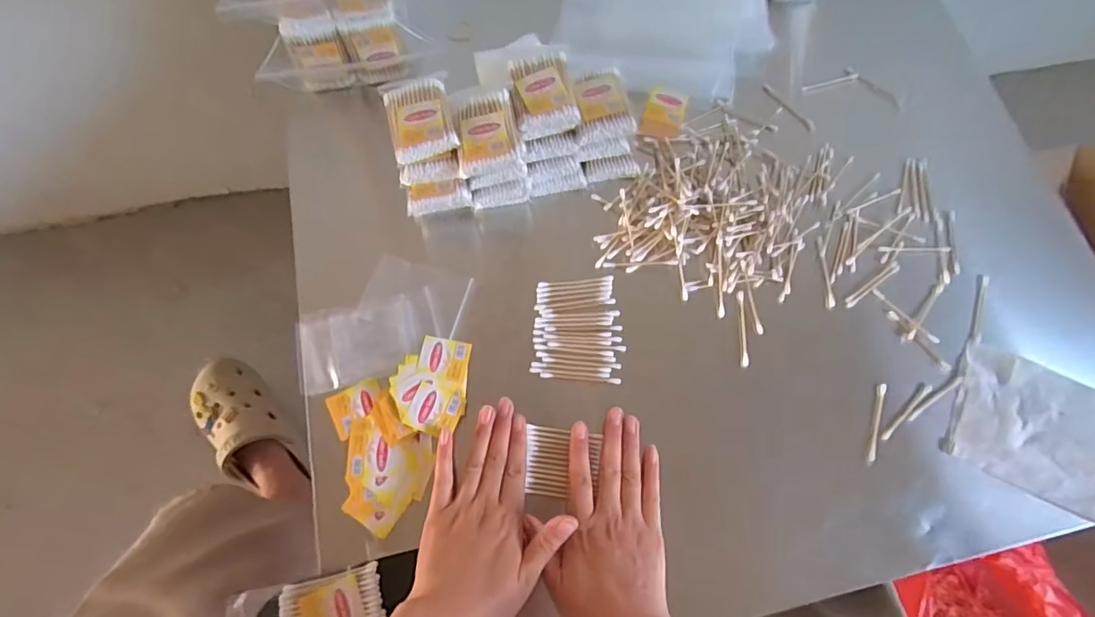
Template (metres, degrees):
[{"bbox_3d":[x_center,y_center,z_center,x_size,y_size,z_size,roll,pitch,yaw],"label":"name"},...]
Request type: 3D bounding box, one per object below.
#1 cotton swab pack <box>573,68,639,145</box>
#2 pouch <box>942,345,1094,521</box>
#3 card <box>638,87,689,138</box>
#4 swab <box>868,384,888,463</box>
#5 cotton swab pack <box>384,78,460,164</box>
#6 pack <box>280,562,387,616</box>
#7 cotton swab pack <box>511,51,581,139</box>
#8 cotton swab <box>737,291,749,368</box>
[{"bbox_3d":[0.053,-0.196,0.517,0.053,0.022,0.072,-6,71,-4],"label":"cotton swab pack"},{"bbox_3d":[0.445,0.110,0.484,0.143,0.014,0.117,27,72,8],"label":"pouch"},{"bbox_3d":[0.125,-0.206,0.571,0.043,0.008,0.050,11,100,-2],"label":"card"},{"bbox_3d":[0.293,0.100,0.474,0.007,0.004,0.070,17,71,4],"label":"swab"},{"bbox_3d":[-0.115,-0.172,0.483,0.055,0.012,0.075,-14,72,-7],"label":"cotton swab pack"},{"bbox_3d":[-0.167,0.237,0.413,0.074,0.012,0.058,-11,65,-11],"label":"pack"},{"bbox_3d":[-0.003,-0.199,0.502,0.056,0.030,0.068,-10,71,-5],"label":"cotton swab pack"},{"bbox_3d":[0.185,0.018,0.505,0.006,0.004,0.073,2,71,-1],"label":"cotton swab"}]

